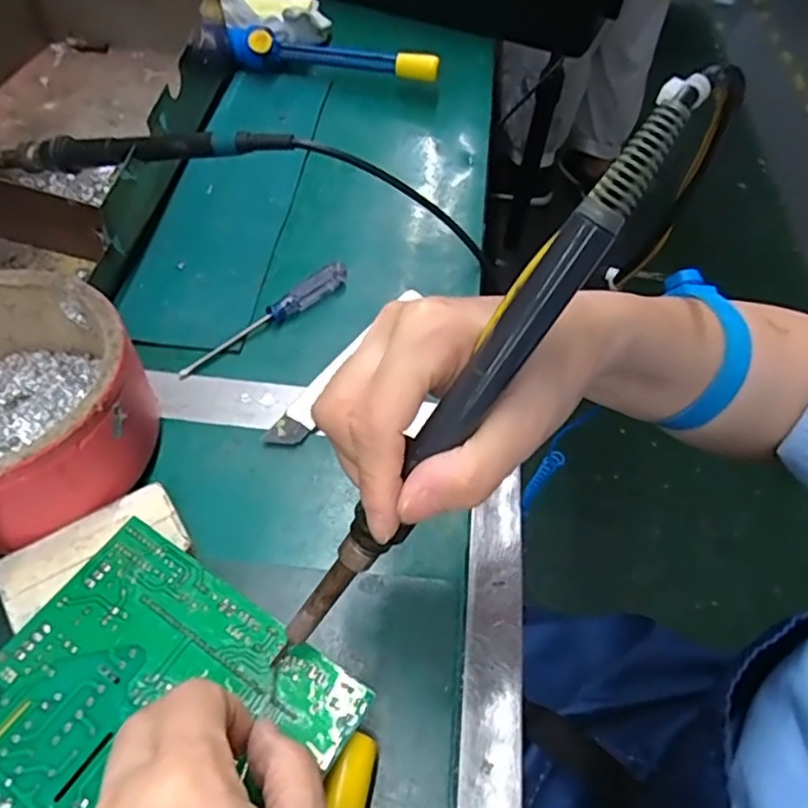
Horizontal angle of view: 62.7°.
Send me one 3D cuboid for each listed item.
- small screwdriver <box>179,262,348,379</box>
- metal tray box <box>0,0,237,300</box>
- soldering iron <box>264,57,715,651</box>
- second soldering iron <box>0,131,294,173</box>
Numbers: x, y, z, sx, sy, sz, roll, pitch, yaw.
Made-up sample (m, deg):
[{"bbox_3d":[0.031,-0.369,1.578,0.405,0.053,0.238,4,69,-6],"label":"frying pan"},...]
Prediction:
[{"bbox_3d":[-0.078,-0.052,0.388,0.013,0.012,0.121,37,59,21],"label":"small screwdriver"},{"bbox_3d":[-0.237,-0.192,0.448,0.180,0.072,0.322,8,53,2],"label":"metal tray box"},{"bbox_3d":[0.014,0.006,0.201,0.015,0.222,0.014,44,23,25],"label":"soldering iron"},{"bbox_3d":[-0.176,-0.154,0.405,0.227,0.016,0.017,2,52,14],"label":"second soldering iron"}]

